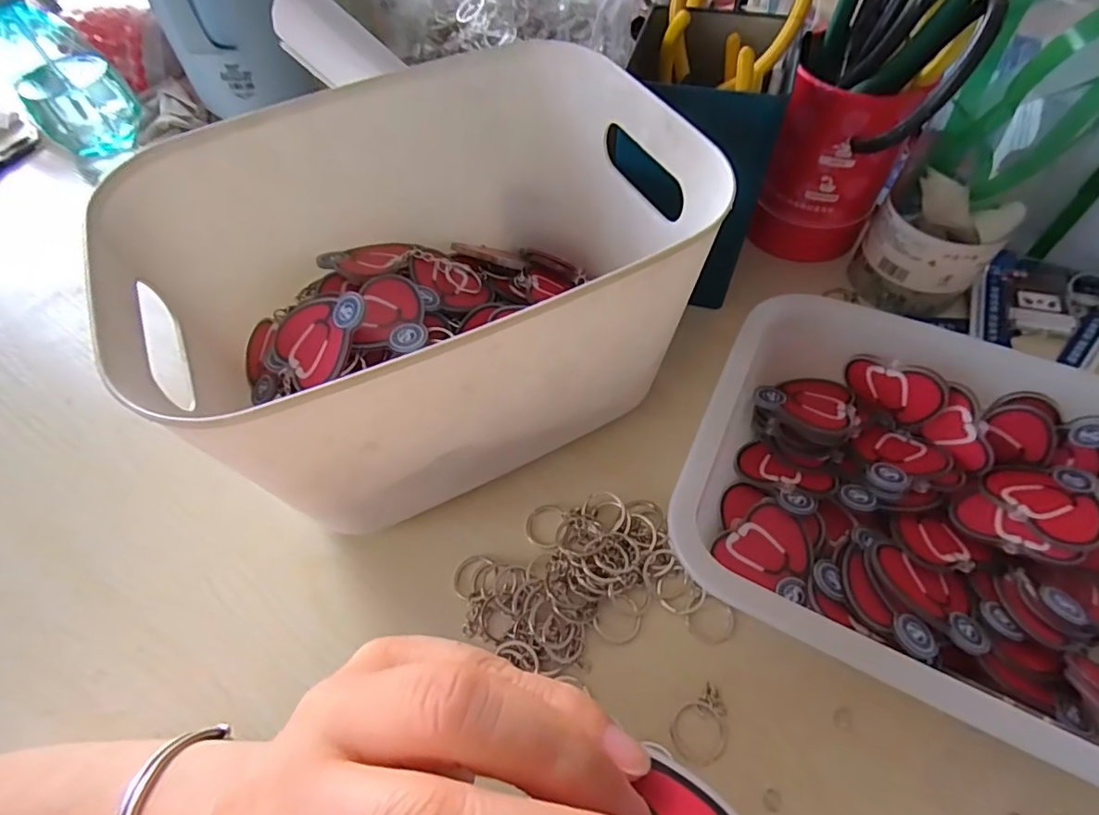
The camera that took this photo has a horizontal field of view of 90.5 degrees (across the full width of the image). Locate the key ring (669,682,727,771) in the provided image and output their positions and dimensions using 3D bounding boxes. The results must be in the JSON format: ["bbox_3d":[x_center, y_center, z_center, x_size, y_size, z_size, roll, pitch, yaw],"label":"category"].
[{"bbox_3d":[0.071,0.149,0.252,0.032,0.004,0.026,-30,61,-15],"label":"key ring"}]

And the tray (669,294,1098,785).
[{"bbox_3d":[0.196,0.055,0.267,0.247,0.062,0.191,22,62,16],"label":"tray"}]

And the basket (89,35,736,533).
[{"bbox_3d":[-0.059,-0.060,0.298,0.251,0.148,0.191,-27,60,-13],"label":"basket"}]

